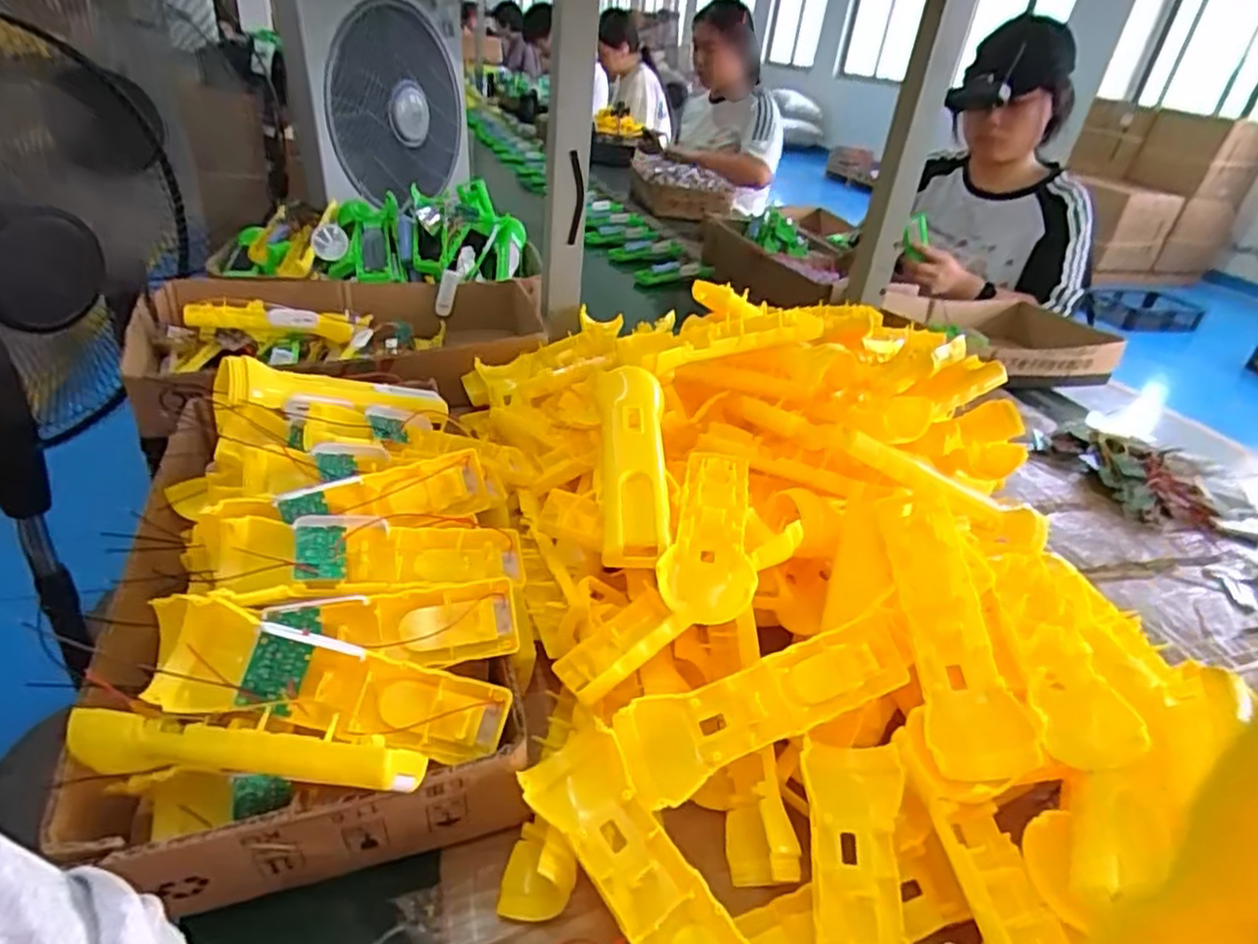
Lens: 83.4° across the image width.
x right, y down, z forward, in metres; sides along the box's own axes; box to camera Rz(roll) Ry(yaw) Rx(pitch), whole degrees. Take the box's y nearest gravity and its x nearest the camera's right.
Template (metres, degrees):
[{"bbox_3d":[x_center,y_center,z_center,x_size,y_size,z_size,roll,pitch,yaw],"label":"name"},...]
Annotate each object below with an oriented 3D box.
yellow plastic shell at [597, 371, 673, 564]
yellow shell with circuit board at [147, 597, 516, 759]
[{"bbox_3d":[0.003,-0.009,0.455,0.043,0.020,0.161,4,48,-6],"label":"yellow plastic shell"},{"bbox_3d":[-0.143,0.109,0.347,0.167,0.051,0.037,21,29,-15],"label":"yellow shell with circuit board"}]

